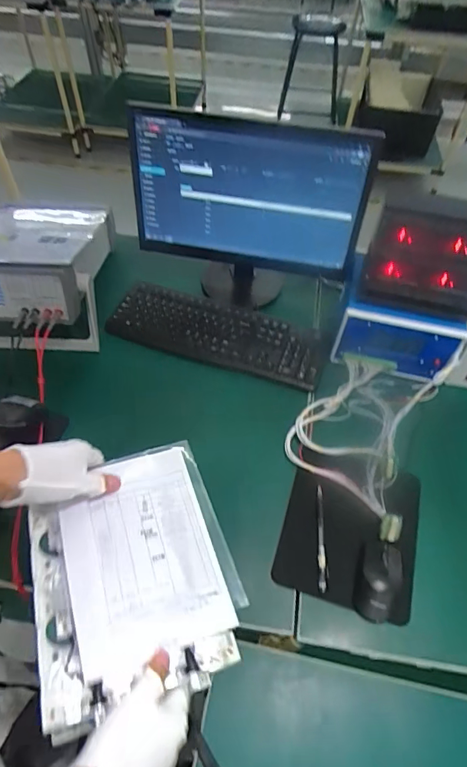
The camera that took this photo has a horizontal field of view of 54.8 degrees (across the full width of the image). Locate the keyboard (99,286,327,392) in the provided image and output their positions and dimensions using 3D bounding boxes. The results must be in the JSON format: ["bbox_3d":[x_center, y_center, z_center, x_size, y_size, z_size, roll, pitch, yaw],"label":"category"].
[{"bbox_3d":[-0.037,-0.108,0.923,0.440,0.019,0.155,16,55,10],"label":"keyboard"}]

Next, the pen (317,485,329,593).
[{"bbox_3d":[0.135,0.233,0.686,0.014,0.010,0.155,4,54,1],"label":"pen"}]

